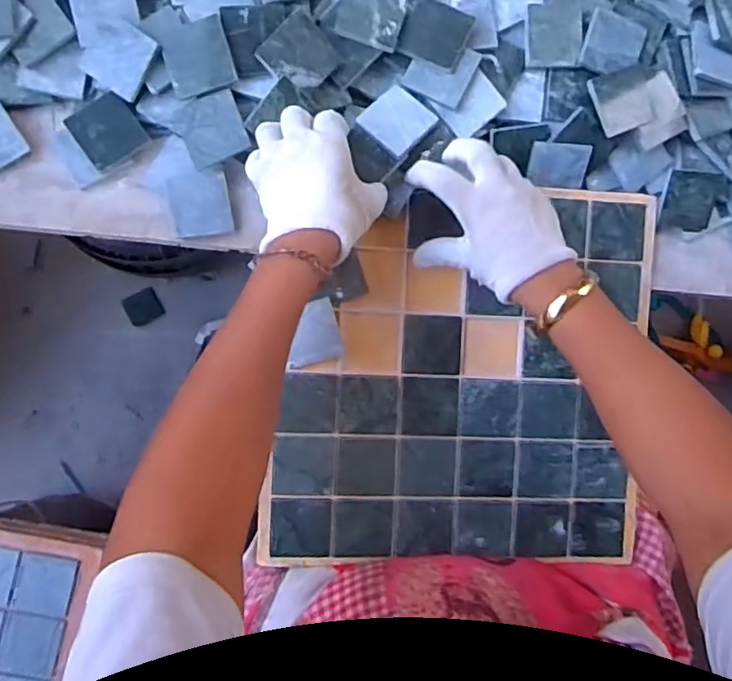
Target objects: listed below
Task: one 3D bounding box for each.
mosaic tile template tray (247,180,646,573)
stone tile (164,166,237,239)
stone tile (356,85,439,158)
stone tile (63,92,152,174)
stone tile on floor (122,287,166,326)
[{"bbox_3d":[0.083,0.034,0.501,0.313,0.016,0.310,2,92,-4],"label":"mosaic tile template tray"},{"bbox_3d":[-0.133,-0.112,0.479,0.046,0.008,0.052,-13,93,-23],"label":"stone tile"},{"bbox_3d":[0.026,-0.179,0.479,0.049,0.009,0.050,45,82,-1],"label":"stone tile"},{"bbox_3d":[-0.208,-0.170,0.477,0.049,0.008,0.050,-35,100,-3],"label":"stone tile"},{"bbox_3d":[-0.351,-0.053,0.937,0.054,0.013,0.049,-29,89,-8],"label":"stone tile on floor"}]

